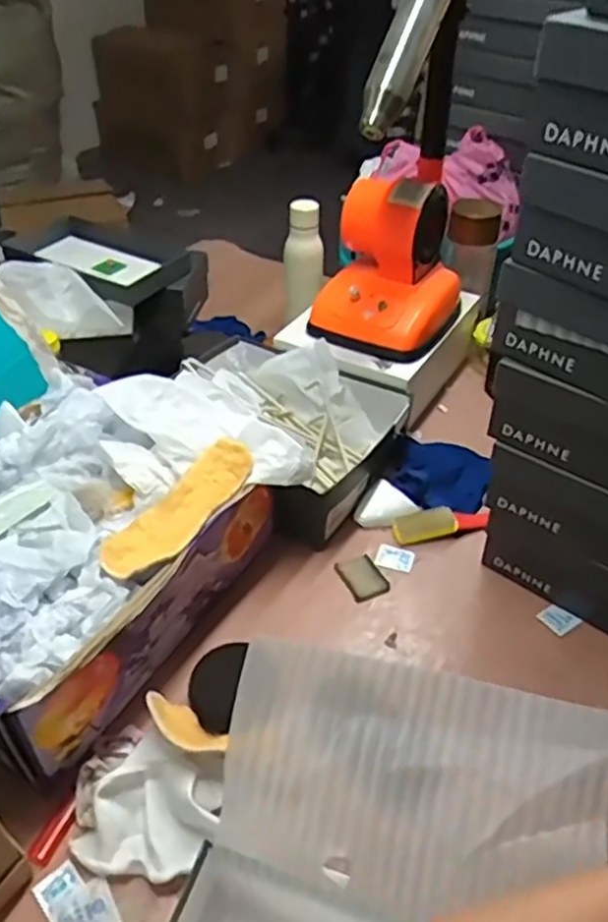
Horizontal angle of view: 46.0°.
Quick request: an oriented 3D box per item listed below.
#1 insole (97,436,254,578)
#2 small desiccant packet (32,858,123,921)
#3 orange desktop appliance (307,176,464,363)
[{"bbox_3d":[-0.127,0.045,0.747,0.069,0.026,0.200,20,44,21],"label":"insole"},{"bbox_3d":[-0.188,0.367,0.595,0.049,0.004,0.069,-27,48,-29],"label":"small desiccant packet"},{"bbox_3d":[0.127,-0.289,1.036,0.167,0.200,0.189,23,45,23],"label":"orange desktop appliance"}]

